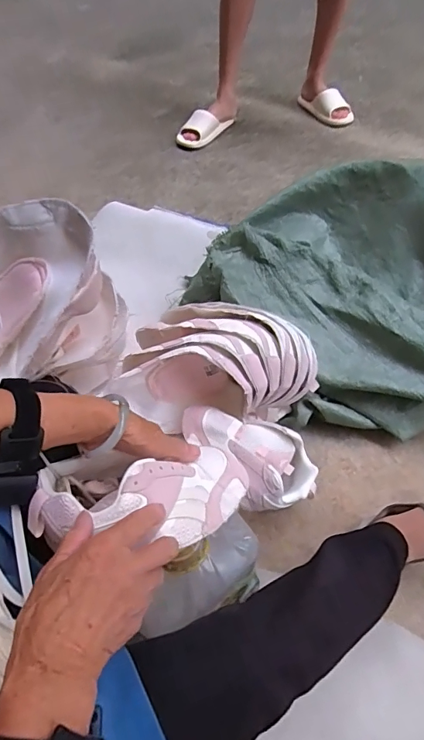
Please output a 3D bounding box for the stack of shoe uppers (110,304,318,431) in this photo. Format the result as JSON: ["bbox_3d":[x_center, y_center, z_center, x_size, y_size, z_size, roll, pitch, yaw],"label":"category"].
[{"bbox_3d":[0.026,-0.016,0.689,0.272,0.151,0.132,-2,55,4],"label":"stack of shoe uppers"}]

